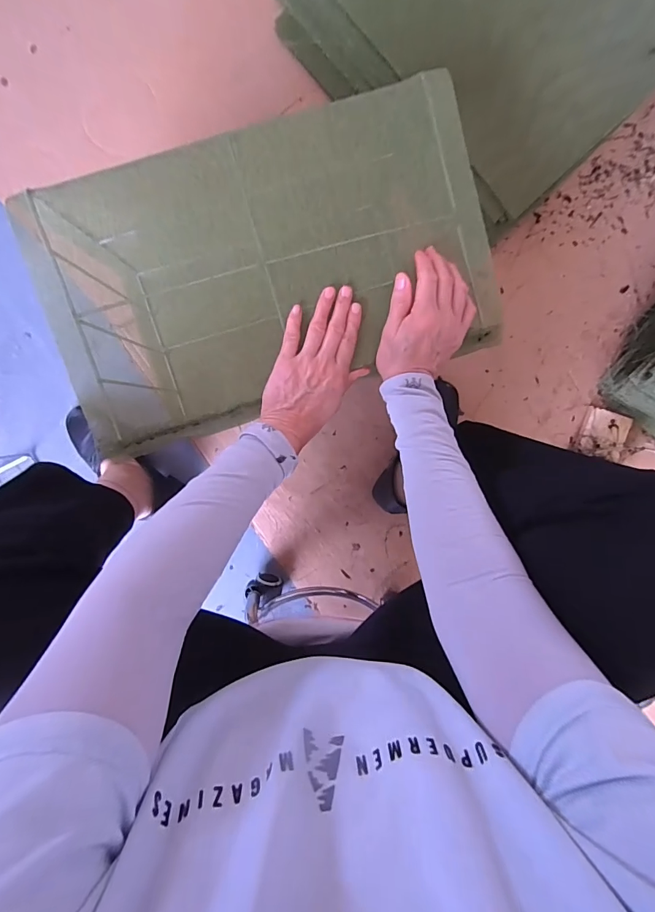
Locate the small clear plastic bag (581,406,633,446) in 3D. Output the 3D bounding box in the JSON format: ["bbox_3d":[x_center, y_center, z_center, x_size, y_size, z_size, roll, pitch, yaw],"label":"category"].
[{"bbox_3d":[0.497,-0.051,0.721,0.080,0.017,0.056,16,96,-4],"label":"small clear plastic bag"}]

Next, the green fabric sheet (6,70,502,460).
[{"bbox_3d":[-0.062,-0.195,0.433,0.452,0.035,0.274,-17,97,0],"label":"green fabric sheet"}]

